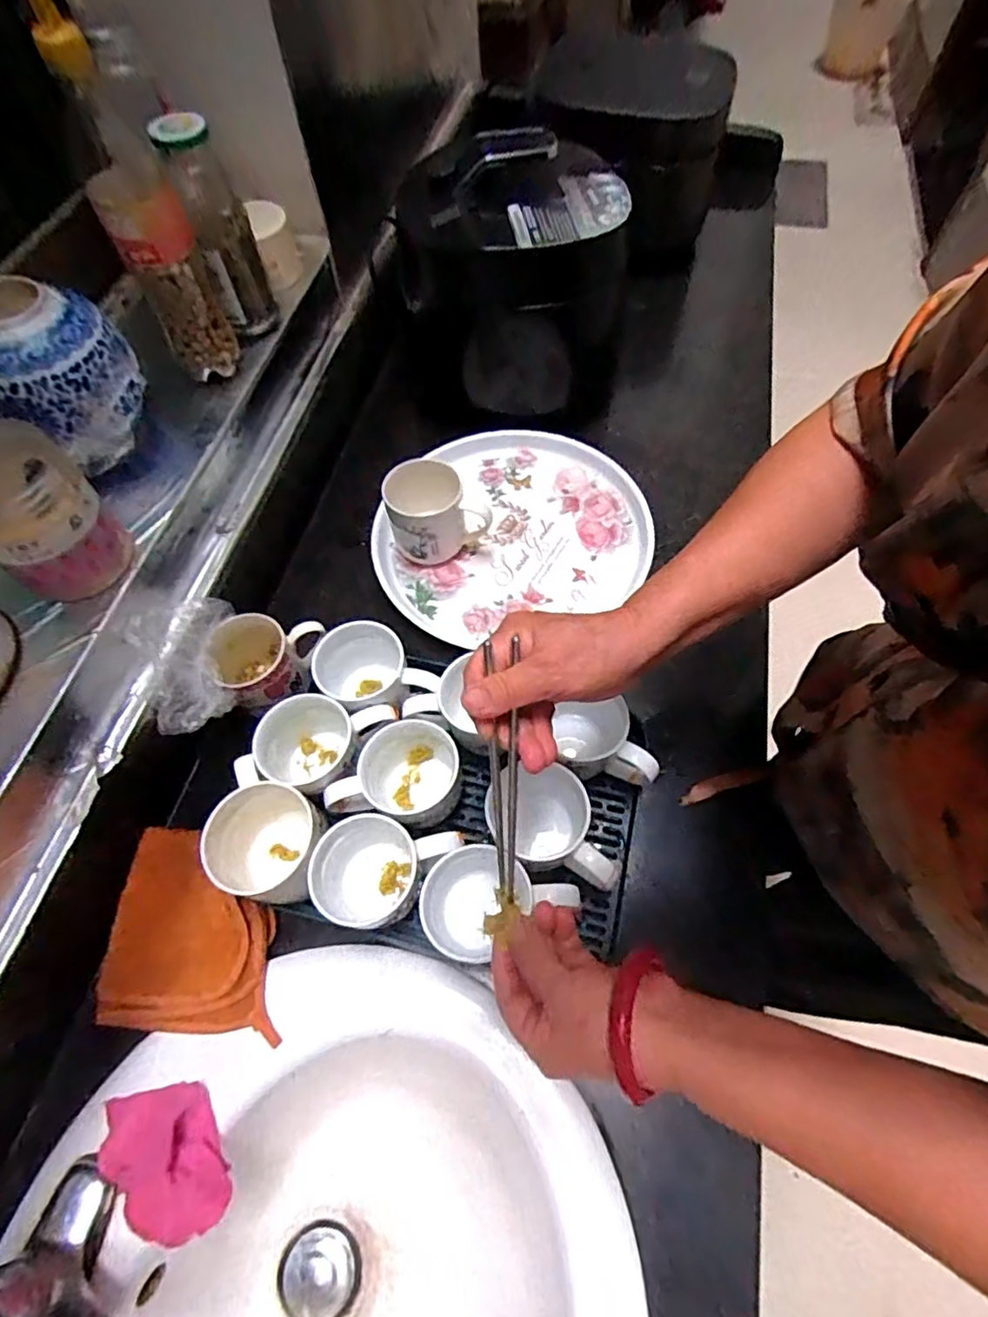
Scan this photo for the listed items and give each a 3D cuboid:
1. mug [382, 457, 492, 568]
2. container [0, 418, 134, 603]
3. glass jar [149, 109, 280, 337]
[{"bbox_3d":[-0.067,-0.157,0.659,0.097,0.091,0.086,-24,64,-9],"label":"mug"},{"bbox_3d":[-0.334,-0.104,0.438,0.073,0.112,0.086,36,70,19],"label":"container"},{"bbox_3d":[-0.248,-0.389,0.549,0.052,0.167,0.059,-23,64,-9],"label":"glass jar"}]

